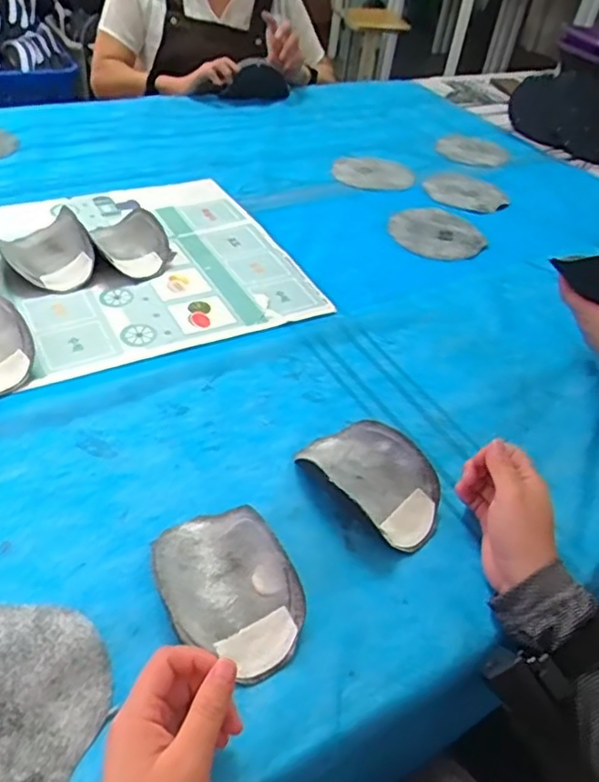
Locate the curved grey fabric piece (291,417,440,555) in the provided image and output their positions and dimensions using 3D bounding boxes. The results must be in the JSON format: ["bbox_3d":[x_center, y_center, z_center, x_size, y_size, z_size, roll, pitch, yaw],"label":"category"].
[{"bbox_3d":[0.067,0.074,0.588,0.139,0.037,0.083,30,46,23],"label":"curved grey fabric piece"}]

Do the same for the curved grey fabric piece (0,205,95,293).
[{"bbox_3d":[-0.313,-0.173,0.790,0.097,0.052,0.115,-21,49,-28],"label":"curved grey fabric piece"}]

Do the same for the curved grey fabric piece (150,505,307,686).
[{"bbox_3d":[-0.059,0.144,0.489,0.093,0.043,0.142,-20,49,-27],"label":"curved grey fabric piece"}]

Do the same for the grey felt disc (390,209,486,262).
[{"bbox_3d":[0.212,-0.253,1.018,0.147,0.012,0.163,-6,44,-16],"label":"grey felt disc"}]

